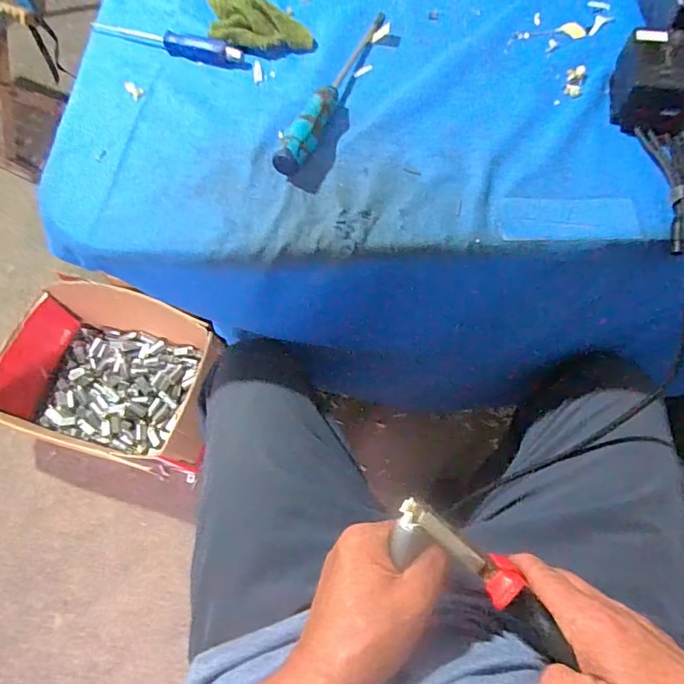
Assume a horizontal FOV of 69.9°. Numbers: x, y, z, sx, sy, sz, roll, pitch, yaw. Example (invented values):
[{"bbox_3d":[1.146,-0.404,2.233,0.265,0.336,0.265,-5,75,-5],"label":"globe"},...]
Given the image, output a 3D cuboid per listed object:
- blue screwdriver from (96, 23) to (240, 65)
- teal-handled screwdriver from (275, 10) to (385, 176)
[{"bbox_3d":[-0.189,-0.327,0.530,0.174,0.019,0.023,22,68,11],"label":"blue screwdriver"},{"bbox_3d":[-0.007,-0.255,0.478,0.024,0.032,0.248,18,68,10],"label":"teal-handled screwdriver"}]

